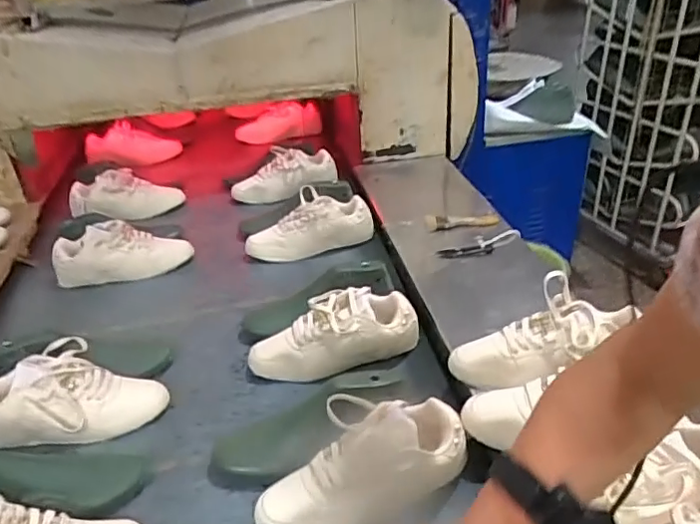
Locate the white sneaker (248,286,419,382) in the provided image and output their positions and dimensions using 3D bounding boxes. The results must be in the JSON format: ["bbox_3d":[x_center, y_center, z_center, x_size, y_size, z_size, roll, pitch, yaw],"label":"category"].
[{"bbox_3d":[-0.024,0.109,0.861,0.257,0.096,0.094,-11,33,-10],"label":"white sneaker"}]

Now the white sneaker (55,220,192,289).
[{"bbox_3d":[-0.444,-0.021,1.109,0.257,0.086,0.098,-11,33,-9],"label":"white sneaker"}]

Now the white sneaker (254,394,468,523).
[{"bbox_3d":[0.015,0.230,0.654,0.253,0.100,0.115,-15,34,-16],"label":"white sneaker"}]

